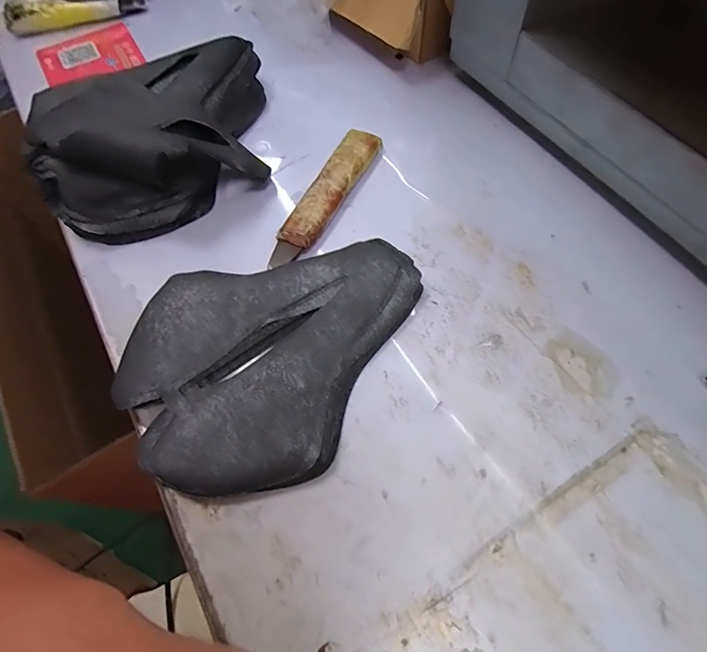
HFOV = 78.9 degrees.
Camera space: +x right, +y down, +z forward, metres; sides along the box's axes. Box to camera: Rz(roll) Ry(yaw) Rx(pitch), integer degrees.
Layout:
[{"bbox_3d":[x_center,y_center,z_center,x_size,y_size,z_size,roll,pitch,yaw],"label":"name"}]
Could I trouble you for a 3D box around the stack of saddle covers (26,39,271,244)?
[{"bbox_3d":[-0.199,-0.201,0.431,0.241,0.080,0.199,-20,64,-8],"label":"stack of saddle covers"}]

